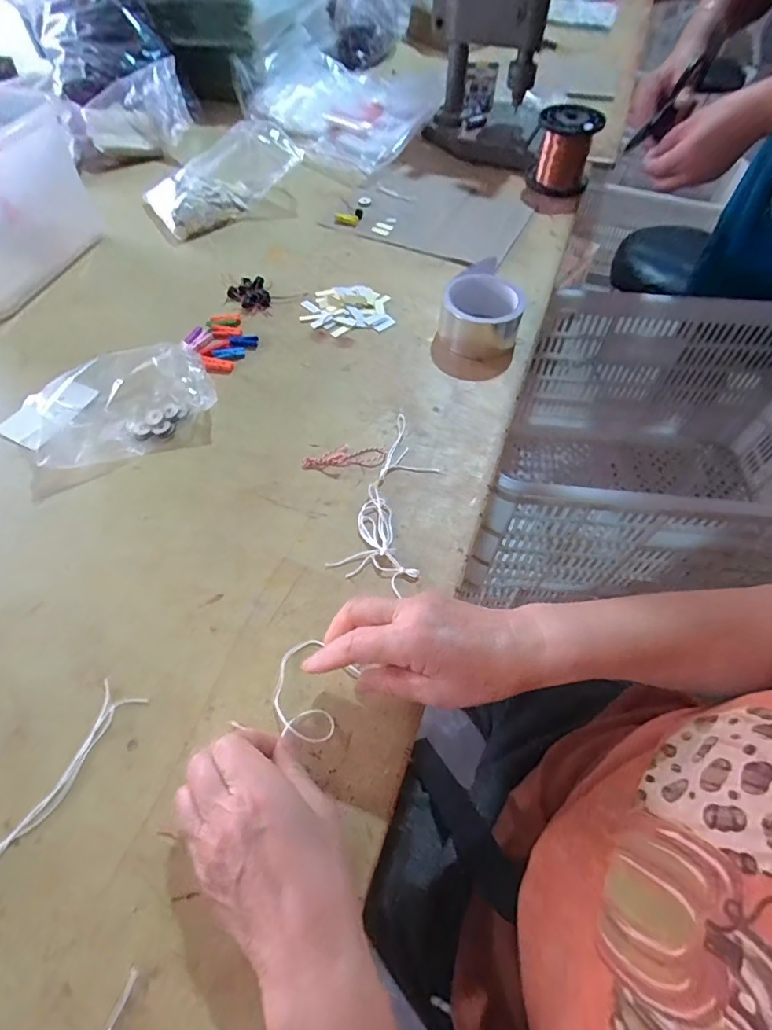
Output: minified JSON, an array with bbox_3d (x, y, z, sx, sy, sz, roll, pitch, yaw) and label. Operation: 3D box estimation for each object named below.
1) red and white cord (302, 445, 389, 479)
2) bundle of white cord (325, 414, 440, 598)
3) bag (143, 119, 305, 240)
[{"bbox_3d":[-0.040,-0.054,0.466,0.080,0.010,0.029,-15,58,-8],"label":"red and white cord"},{"bbox_3d":[0.016,-0.018,0.445,0.071,0.009,0.179,17,59,12],"label":"bundle of white cord"},{"bbox_3d":[-0.248,-0.505,0.714,0.216,0.083,0.122,-30,61,-17],"label":"bag"}]

